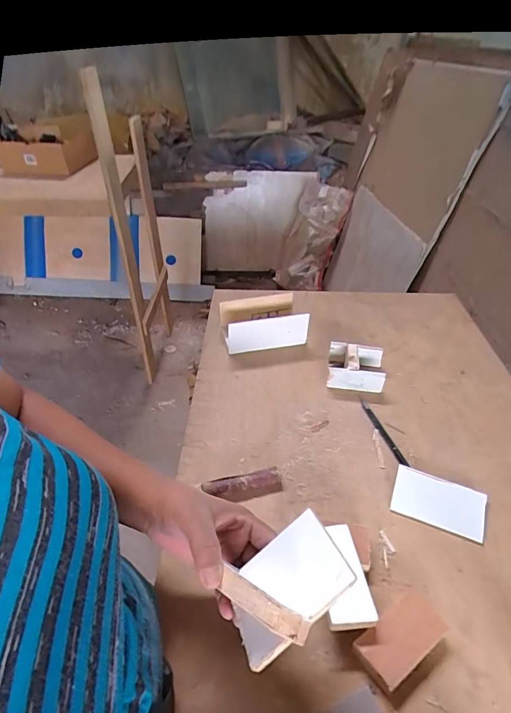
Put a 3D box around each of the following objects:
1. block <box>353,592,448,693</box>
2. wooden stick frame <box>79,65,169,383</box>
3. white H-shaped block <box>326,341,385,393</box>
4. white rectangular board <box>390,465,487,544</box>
[{"bbox_3d":[0.136,0.264,0.379,0.085,0.019,0.044,-23,44,-26],"label":"block"},{"bbox_3d":[-0.451,-0.466,1.601,0.120,1.105,0.585,-6,39,-10],"label":"wooden stick frame"},{"bbox_3d":[0.163,0.016,0.660,0.089,0.044,0.074,5,39,6],"label":"white H-shaped block"},{"bbox_3d":[0.223,0.177,0.494,0.103,0.009,0.070,17,42,20],"label":"white rectangular board"}]

